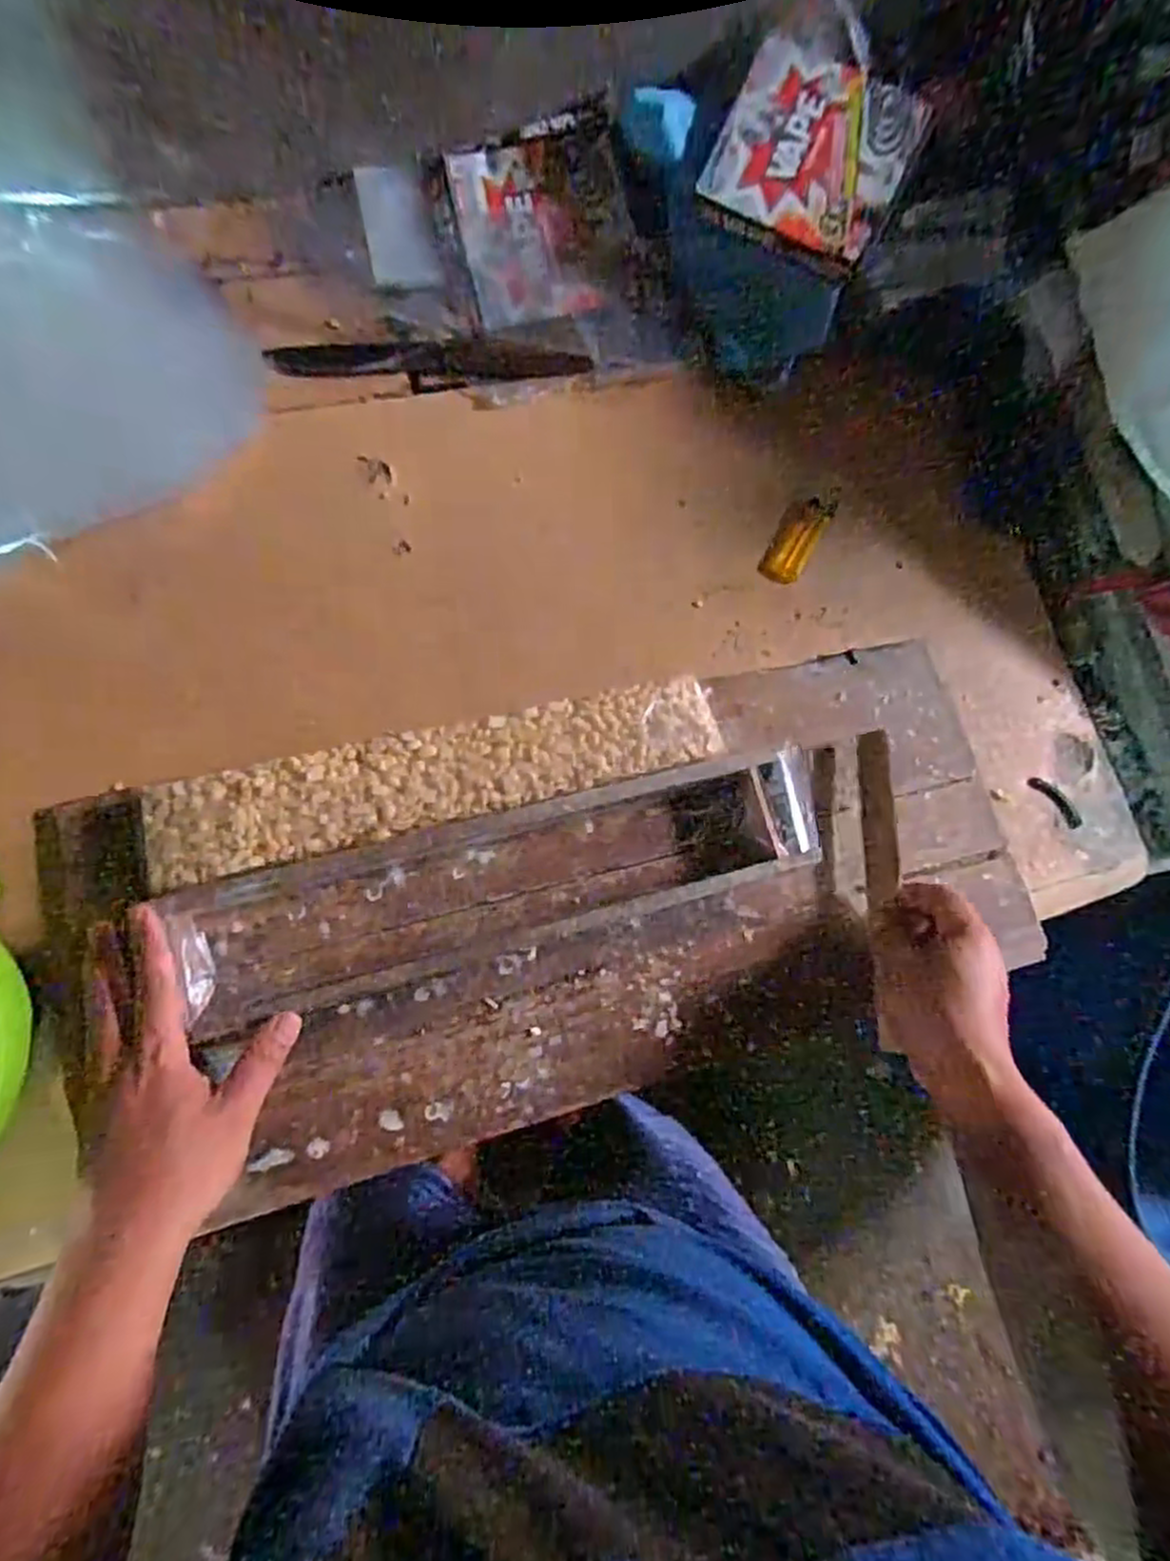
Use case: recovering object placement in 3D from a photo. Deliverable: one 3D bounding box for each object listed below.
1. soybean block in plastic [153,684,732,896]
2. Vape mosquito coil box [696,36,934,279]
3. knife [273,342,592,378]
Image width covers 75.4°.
[{"bbox_3d":[-0.089,-0.005,0.496,0.361,0.043,0.065,-14,88,-8],"label":"soybean block in plastic"},{"bbox_3d":[0.169,-0.464,0.564,0.134,0.031,0.135,26,83,-5],"label":"Vape mosquito coil box"},{"bbox_3d":[-0.121,-0.336,0.607,0.245,0.009,0.027,-3,86,-7],"label":"knife"}]

